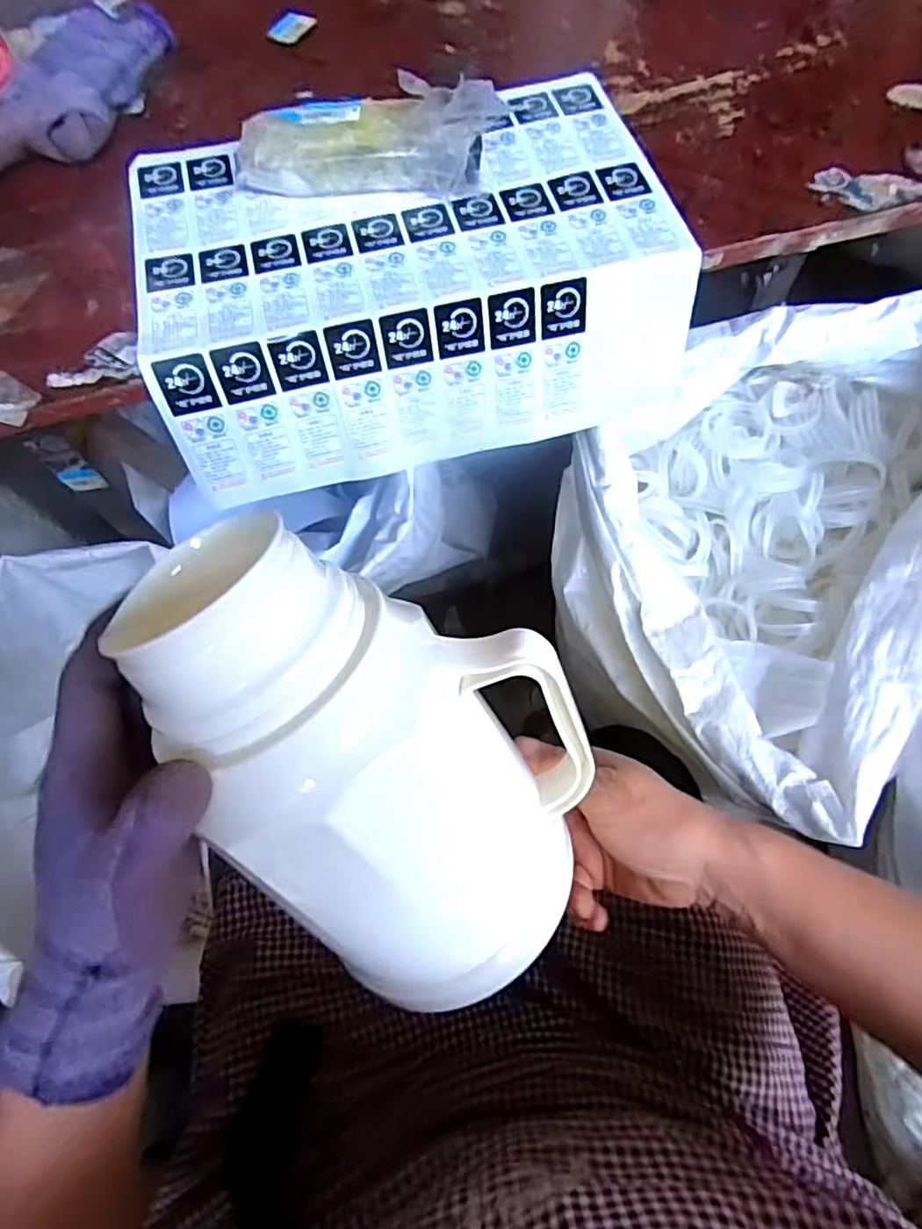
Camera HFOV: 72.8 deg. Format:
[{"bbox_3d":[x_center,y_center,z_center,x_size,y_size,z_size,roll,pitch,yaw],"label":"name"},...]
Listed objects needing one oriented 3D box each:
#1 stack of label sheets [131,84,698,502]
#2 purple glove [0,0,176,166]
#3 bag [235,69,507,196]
[{"bbox_3d":[-0.027,-0.200,0.393,0.304,0.090,0.198,-12,68,-3],"label":"stack of label sheets"},{"bbox_3d":[-0.257,-0.292,0.368,0.196,0.035,0.079,-42,74,-12],"label":"purple glove"},{"bbox_3d":[-0.056,-0.269,0.351,0.152,0.048,0.050,1,70,2],"label":"bag"}]

